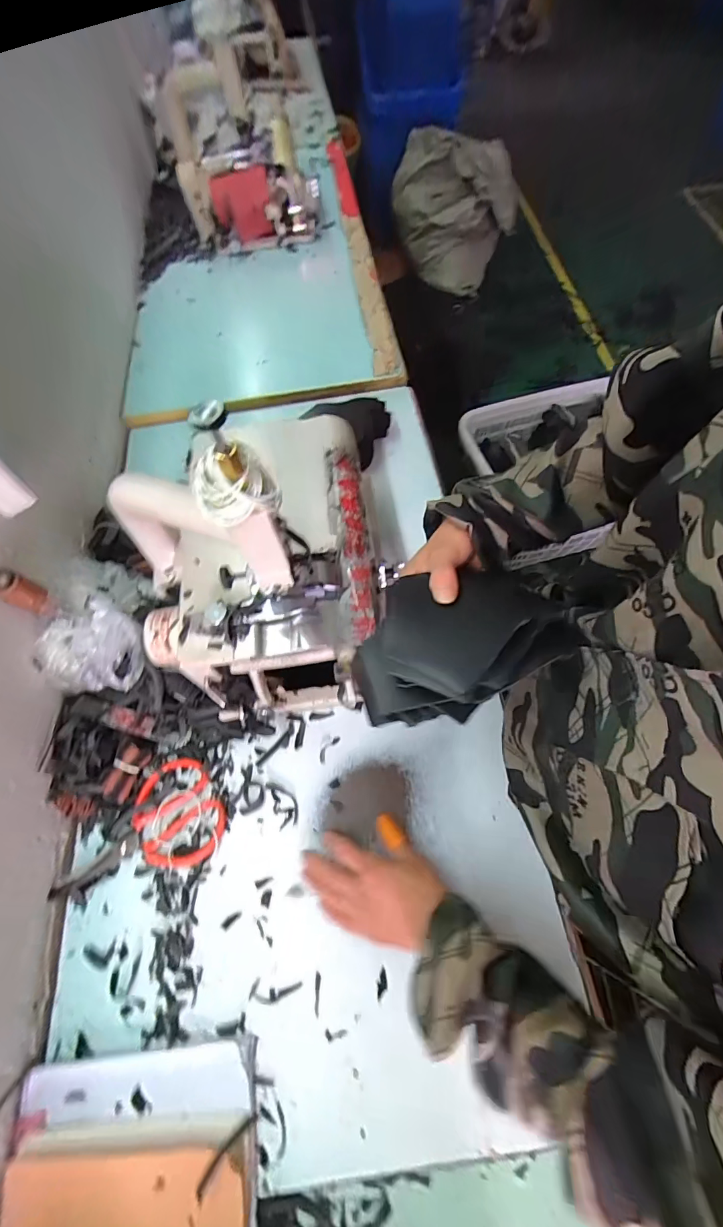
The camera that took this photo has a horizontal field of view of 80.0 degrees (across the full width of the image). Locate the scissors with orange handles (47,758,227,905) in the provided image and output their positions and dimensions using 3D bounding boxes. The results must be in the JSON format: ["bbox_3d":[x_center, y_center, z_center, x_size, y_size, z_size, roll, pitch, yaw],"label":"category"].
[{"bbox_3d":[-0.261,0.253,0.501,0.194,0.016,0.114,-24,64,-8],"label":"scissors with orange handles"}]

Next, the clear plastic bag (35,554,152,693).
[{"bbox_3d":[-0.316,0.008,0.530,0.130,0.062,0.169,4,66,3],"label":"clear plastic bag"}]

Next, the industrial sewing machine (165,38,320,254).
[{"bbox_3d":[-0.254,-1.012,0.964,0.301,0.290,0.218,-14,66,-5],"label":"industrial sewing machine"}]

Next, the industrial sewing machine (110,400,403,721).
[{"bbox_3d":[-0.113,-0.043,0.500,0.282,0.264,0.274,-12,63,-2],"label":"industrial sewing machine"}]

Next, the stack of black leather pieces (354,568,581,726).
[{"bbox_3d":[0.075,0.015,0.338,0.155,0.044,0.126,-3,63,2],"label":"stack of black leather pieces"}]

